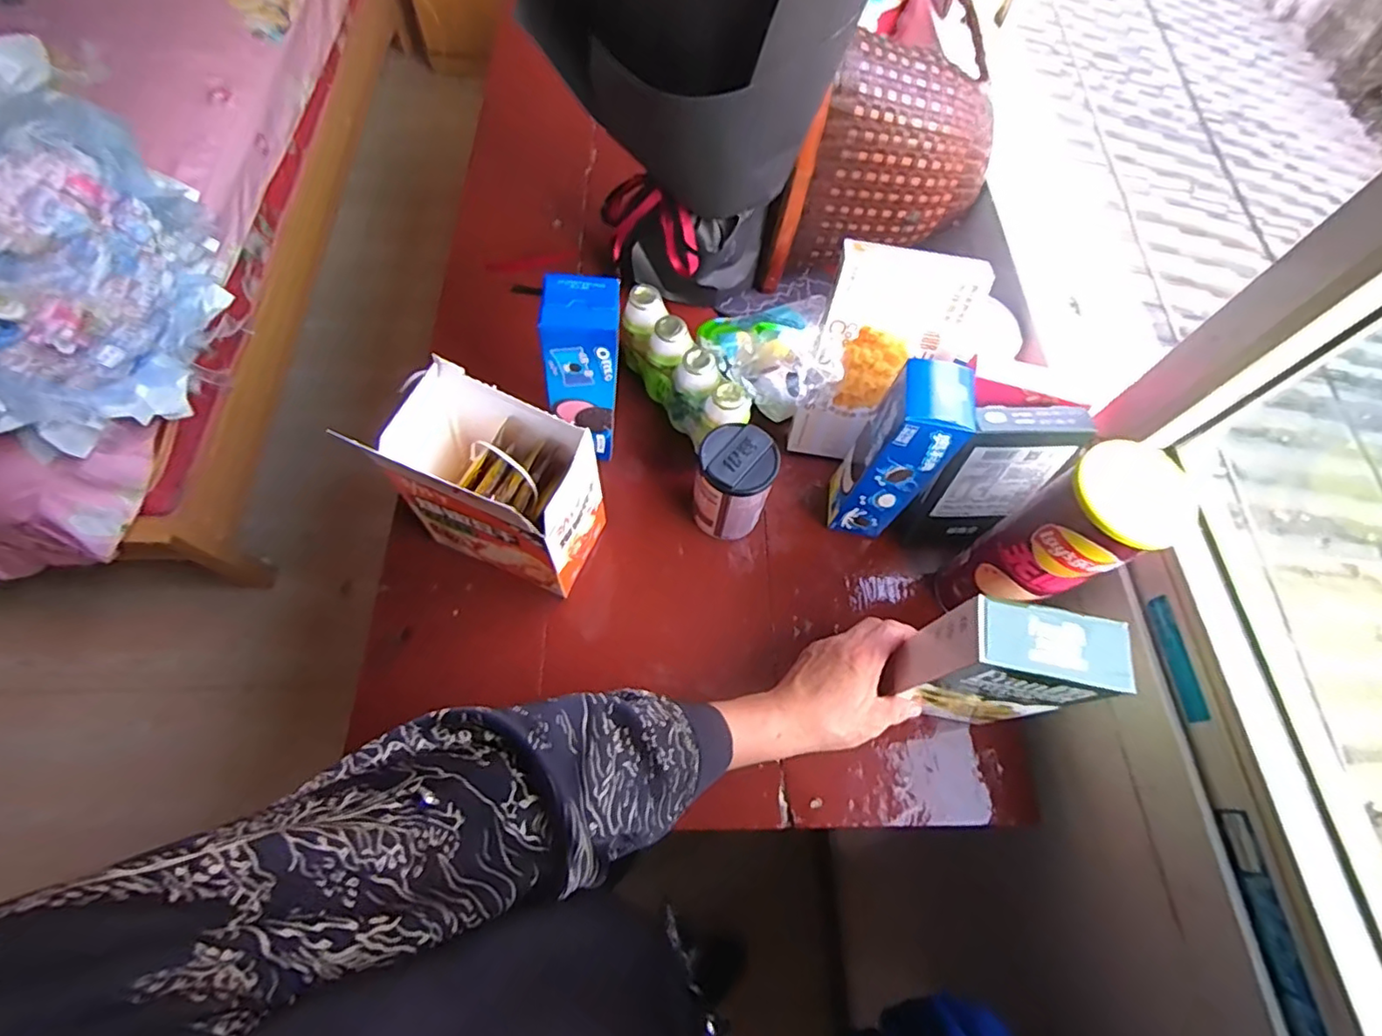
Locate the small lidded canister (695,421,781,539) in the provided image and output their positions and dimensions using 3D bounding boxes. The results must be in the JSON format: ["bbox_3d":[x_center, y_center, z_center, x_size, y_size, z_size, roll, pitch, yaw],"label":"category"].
[{"bbox_3d":[0.036,-0.027,0.525,0.063,0.103,0.063,1,66,-3],"label":"small lidded canister"}]

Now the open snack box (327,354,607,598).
[{"bbox_3d":[-0.142,-0.025,0.475,0.135,0.170,0.102,25,67,8],"label":"open snack box"}]

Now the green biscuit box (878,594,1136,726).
[{"bbox_3d":[0.205,0.105,0.415,0.093,0.154,0.044,11,66,2],"label":"green biscuit box"}]

